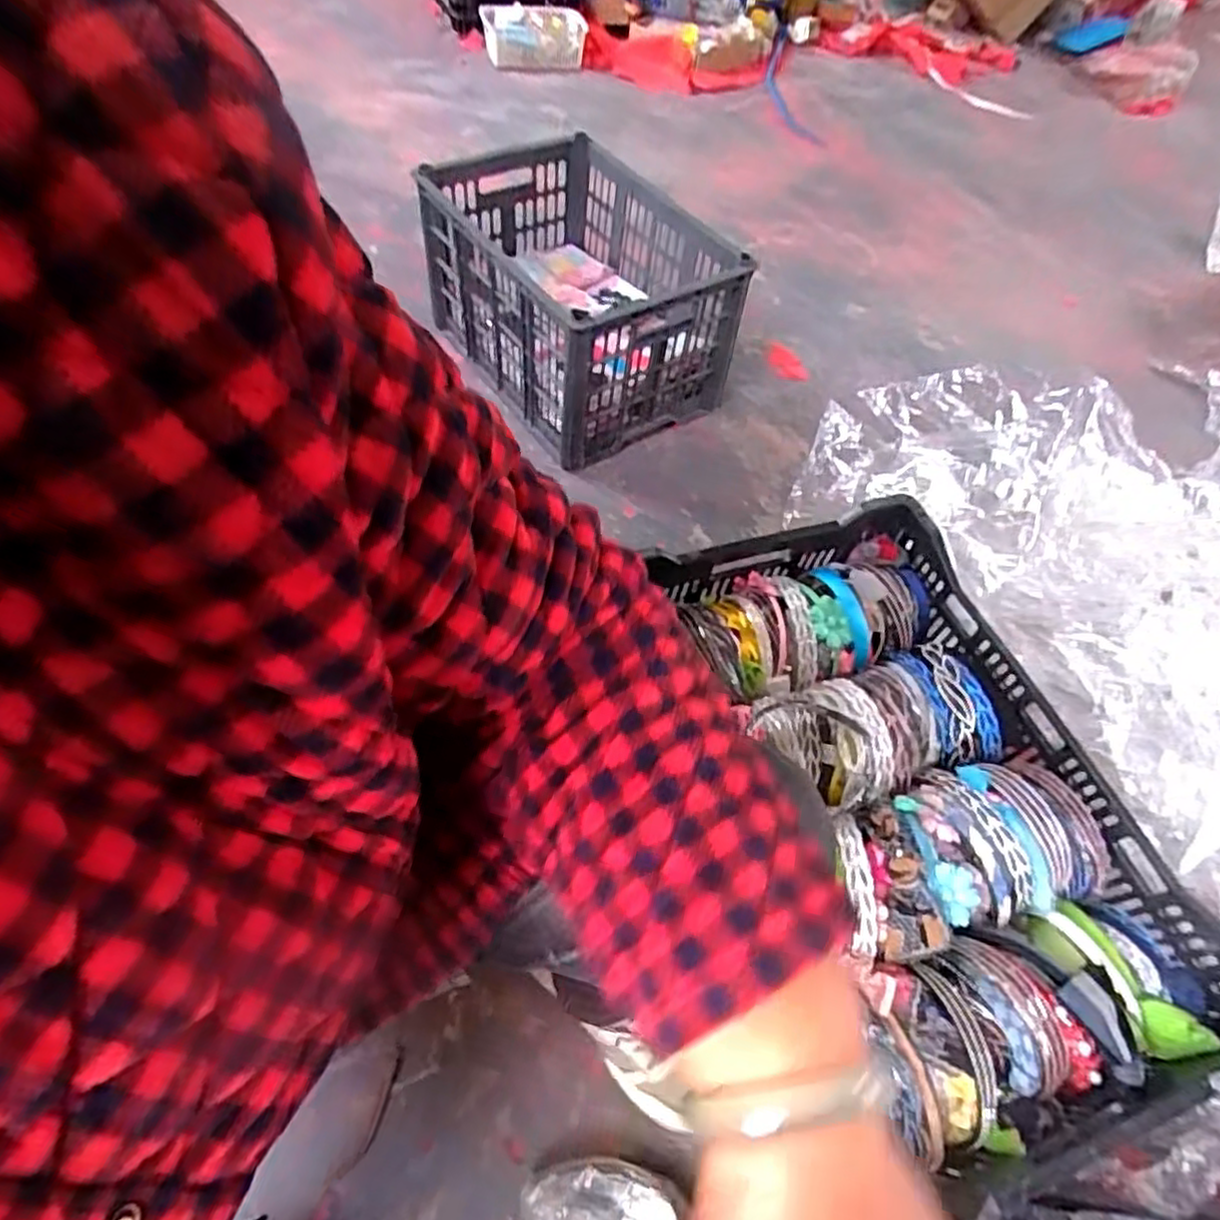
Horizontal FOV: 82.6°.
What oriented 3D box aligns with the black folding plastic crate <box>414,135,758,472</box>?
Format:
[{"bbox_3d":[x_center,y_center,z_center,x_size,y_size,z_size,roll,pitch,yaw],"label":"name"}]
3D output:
[{"bbox_3d":[-0.063,-0.562,1.216,0.362,0.264,0.543,-32,65,-24],"label":"black folding plastic crate"}]

